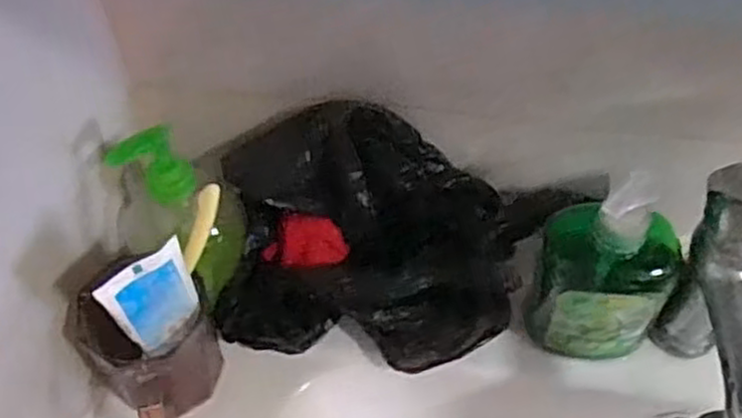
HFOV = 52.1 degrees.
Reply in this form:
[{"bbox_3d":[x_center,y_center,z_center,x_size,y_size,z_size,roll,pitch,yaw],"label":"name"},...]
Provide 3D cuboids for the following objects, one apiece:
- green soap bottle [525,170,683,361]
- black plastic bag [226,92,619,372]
[{"bbox_3d":[0.149,0.037,0.476,0.083,0.157,0.049,1,54,4],"label":"green soap bottle"},{"bbox_3d":[0.009,0.023,0.524,0.225,0.122,0.127,8,55,9],"label":"black plastic bag"}]

